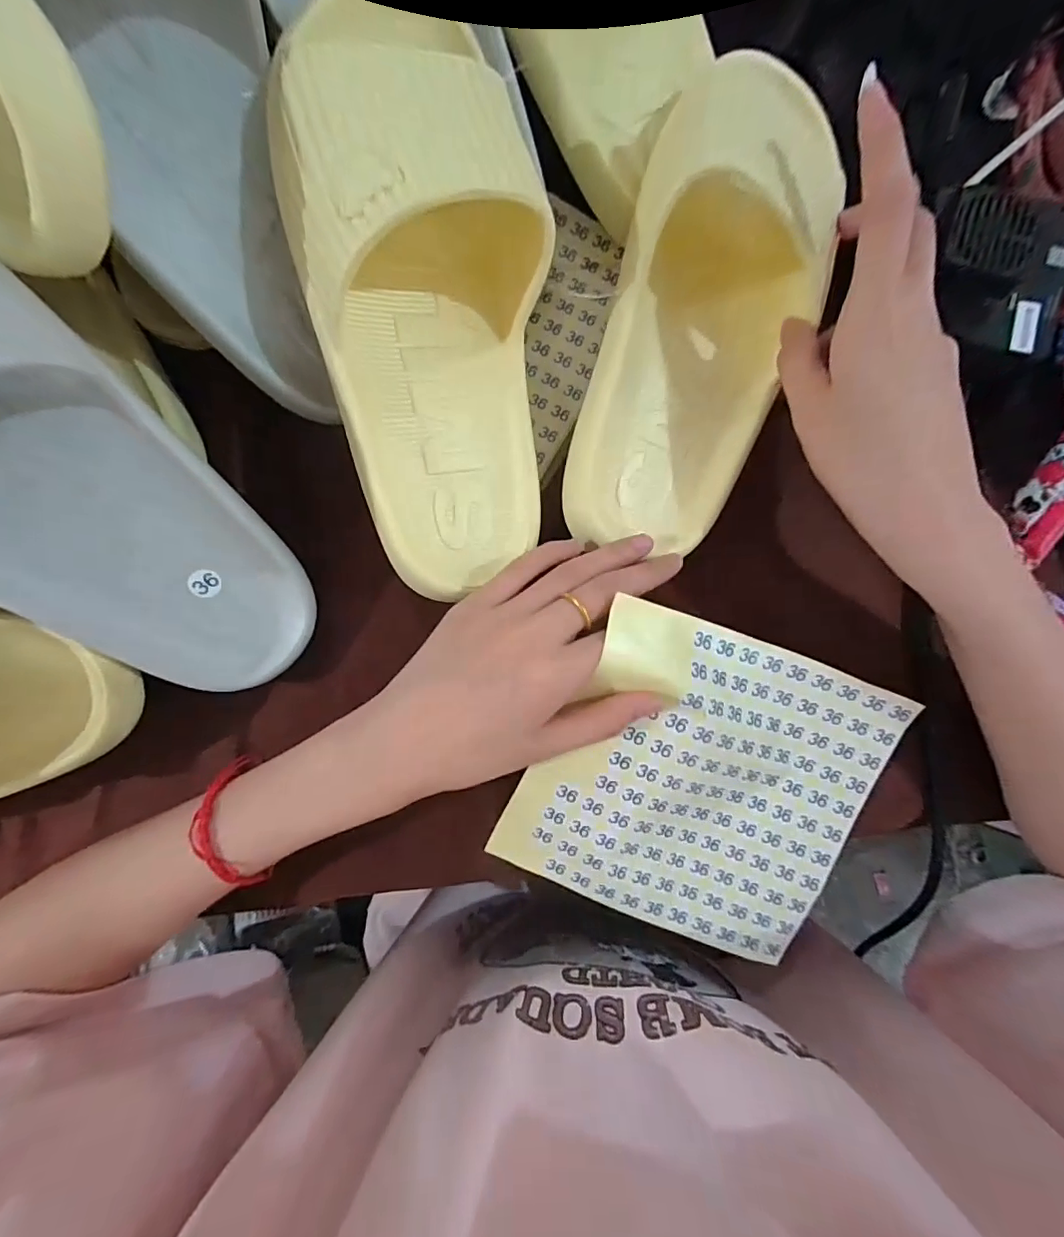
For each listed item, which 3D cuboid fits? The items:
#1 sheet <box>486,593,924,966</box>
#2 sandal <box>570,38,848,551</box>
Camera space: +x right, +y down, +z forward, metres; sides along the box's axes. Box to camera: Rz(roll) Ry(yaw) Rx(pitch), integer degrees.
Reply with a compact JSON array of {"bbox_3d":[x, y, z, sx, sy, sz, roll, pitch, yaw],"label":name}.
[{"bbox_3d":[0.086,0.084,0.256,0.166,0.020,0.151,20,103,-12],"label":"sheet"},{"bbox_3d":[0.084,-0.142,0.246,0.091,0.067,0.223,18,96,1],"label":"sandal"}]

